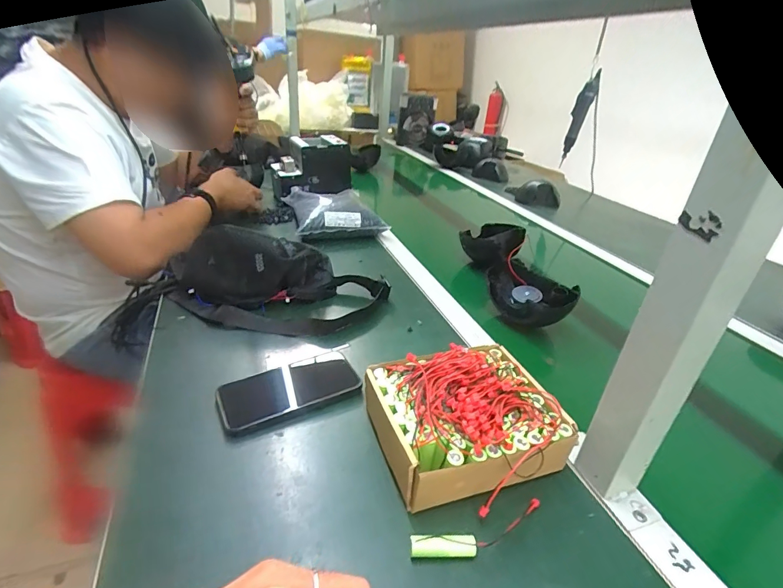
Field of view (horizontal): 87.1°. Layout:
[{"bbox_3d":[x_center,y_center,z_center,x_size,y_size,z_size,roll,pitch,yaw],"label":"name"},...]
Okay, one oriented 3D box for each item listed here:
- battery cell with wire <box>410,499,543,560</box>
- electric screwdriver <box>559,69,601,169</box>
[{"bbox_3d":[0.074,0.189,0.327,0.122,0.016,0.025,-6,31,-20],"label":"battery cell with wire"},{"bbox_3d":[0.555,-0.515,1.216,0.050,0.229,0.044,18,30,21],"label":"electric screwdriver"}]

